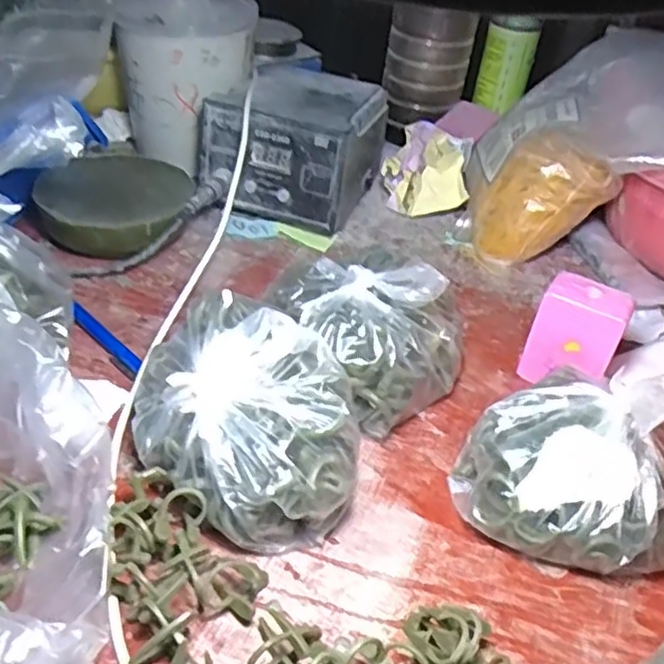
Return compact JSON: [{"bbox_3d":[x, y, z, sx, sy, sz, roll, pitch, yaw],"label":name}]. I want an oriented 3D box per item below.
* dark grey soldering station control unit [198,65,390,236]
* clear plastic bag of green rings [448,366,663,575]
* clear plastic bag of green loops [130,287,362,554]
[{"bbox_3d":[-0.028,-0.156,0.567,0.116,0.086,0.150,15,40,9],"label":"dark grey soldering station control unit"},{"bbox_3d":[0.130,0.066,0.353,0.123,0.066,0.102,-4,41,-13],"label":"clear plastic bag of green rings"},{"bbox_3d":[-0.043,0.044,0.342,0.119,0.080,0.082,28,44,23],"label":"clear plastic bag of green loops"}]

